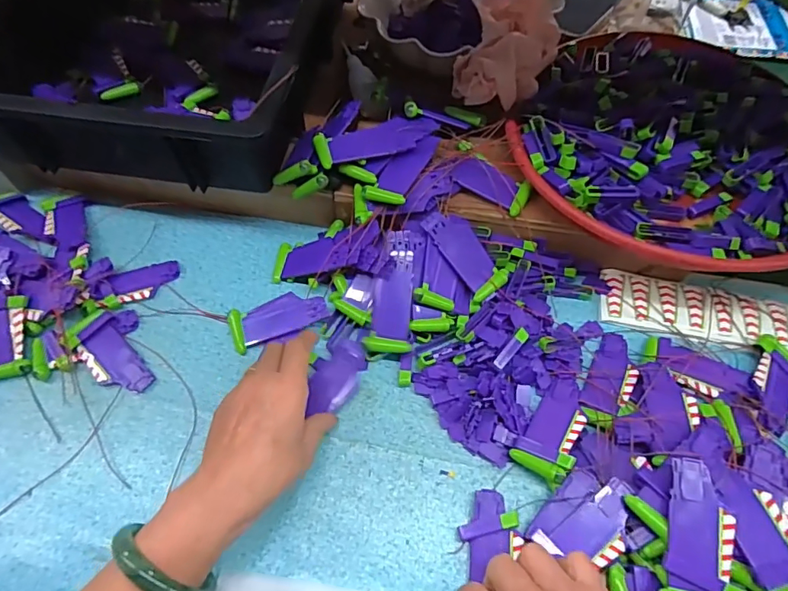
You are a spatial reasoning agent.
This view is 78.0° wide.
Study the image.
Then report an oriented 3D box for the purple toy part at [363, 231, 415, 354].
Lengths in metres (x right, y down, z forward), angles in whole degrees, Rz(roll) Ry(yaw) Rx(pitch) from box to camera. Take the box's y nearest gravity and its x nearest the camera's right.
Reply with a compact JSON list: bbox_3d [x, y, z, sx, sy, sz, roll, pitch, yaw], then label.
[{"bbox_3d":[0.000,-0.004,0.430,0.037,0.012,0.108,8,81,5],"label":"purple toy part"}]

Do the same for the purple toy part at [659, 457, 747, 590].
[{"bbox_3d":[0.200,0.155,0.312,0.041,0.007,0.090,10,69,21],"label":"purple toy part"}]

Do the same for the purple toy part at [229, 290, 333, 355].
[{"bbox_3d":[-0.107,0.020,0.449,0.090,0.010,0.041,-16,60,0],"label":"purple toy part"}]

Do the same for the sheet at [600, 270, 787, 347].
[{"bbox_3d":[0.294,0.016,0.454,0.192,0.010,0.057,12,60,7],"label":"sheet"}]

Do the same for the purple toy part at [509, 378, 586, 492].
[{"bbox_3d":[0.134,0.109,0.397,0.043,0.015,0.086,22,55,33],"label":"purple toy part"}]

